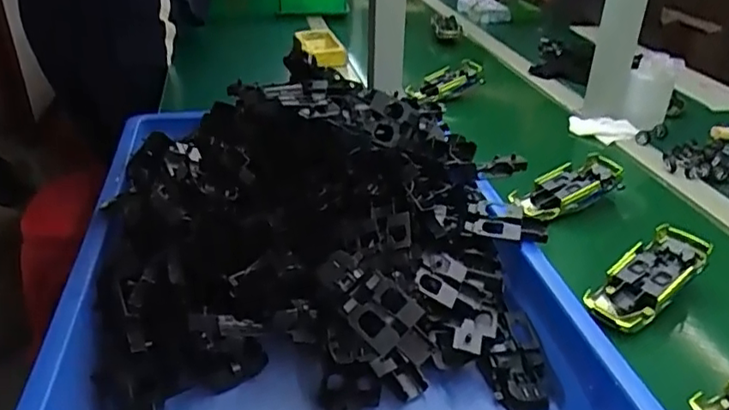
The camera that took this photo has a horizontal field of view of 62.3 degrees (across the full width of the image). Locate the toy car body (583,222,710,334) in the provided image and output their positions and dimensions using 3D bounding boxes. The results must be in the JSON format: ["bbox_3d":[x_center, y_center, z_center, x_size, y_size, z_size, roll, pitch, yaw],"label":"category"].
[{"bbox_3d":[0.263,0.068,0.560,0.136,0.024,0.056,-33,43,-23],"label":"toy car body"}]

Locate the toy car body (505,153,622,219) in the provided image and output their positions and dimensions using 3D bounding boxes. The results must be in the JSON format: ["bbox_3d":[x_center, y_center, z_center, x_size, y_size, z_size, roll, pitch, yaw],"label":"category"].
[{"bbox_3d":[0.239,-0.018,0.710,0.123,0.033,0.054,-23,35,-7],"label":"toy car body"}]

